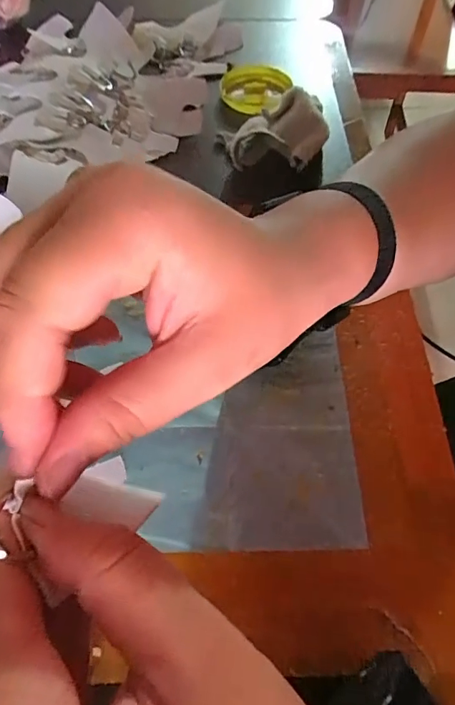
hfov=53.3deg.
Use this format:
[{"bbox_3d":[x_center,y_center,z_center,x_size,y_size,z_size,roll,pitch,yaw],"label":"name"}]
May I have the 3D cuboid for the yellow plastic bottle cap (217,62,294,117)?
[{"bbox_3d":[0.025,-0.240,0.413,0.060,0.019,0.051,10,60,6],"label":"yellow plastic bottle cap"}]

